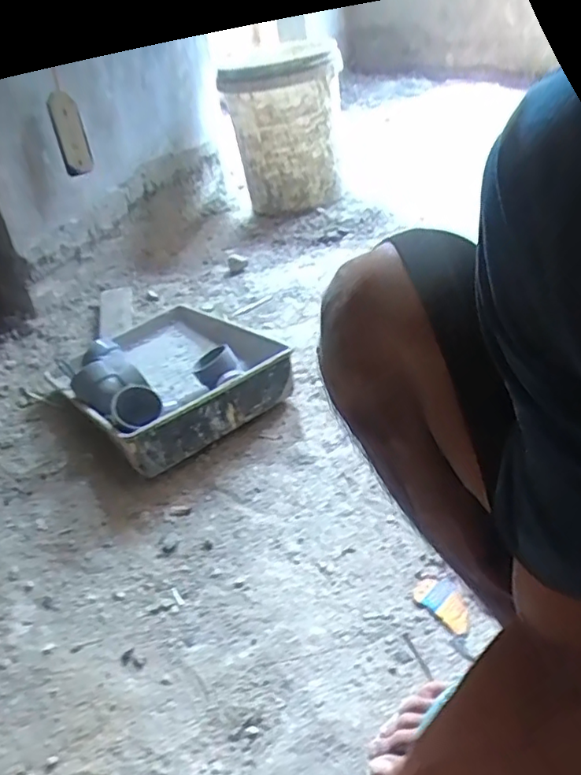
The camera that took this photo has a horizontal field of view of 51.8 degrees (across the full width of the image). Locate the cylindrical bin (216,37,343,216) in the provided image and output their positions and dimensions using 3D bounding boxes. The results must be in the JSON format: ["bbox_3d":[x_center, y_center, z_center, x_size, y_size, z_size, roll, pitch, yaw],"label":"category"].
[{"bbox_3d":[-0.015,-0.702,1.600,0.300,0.341,0.251,-10,37,-5],"label":"cylindrical bin"}]

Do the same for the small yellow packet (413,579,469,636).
[{"bbox_3d":[0.162,0.223,0.624,0.042,0.004,0.064,-30,43,-28],"label":"small yellow packet"}]

